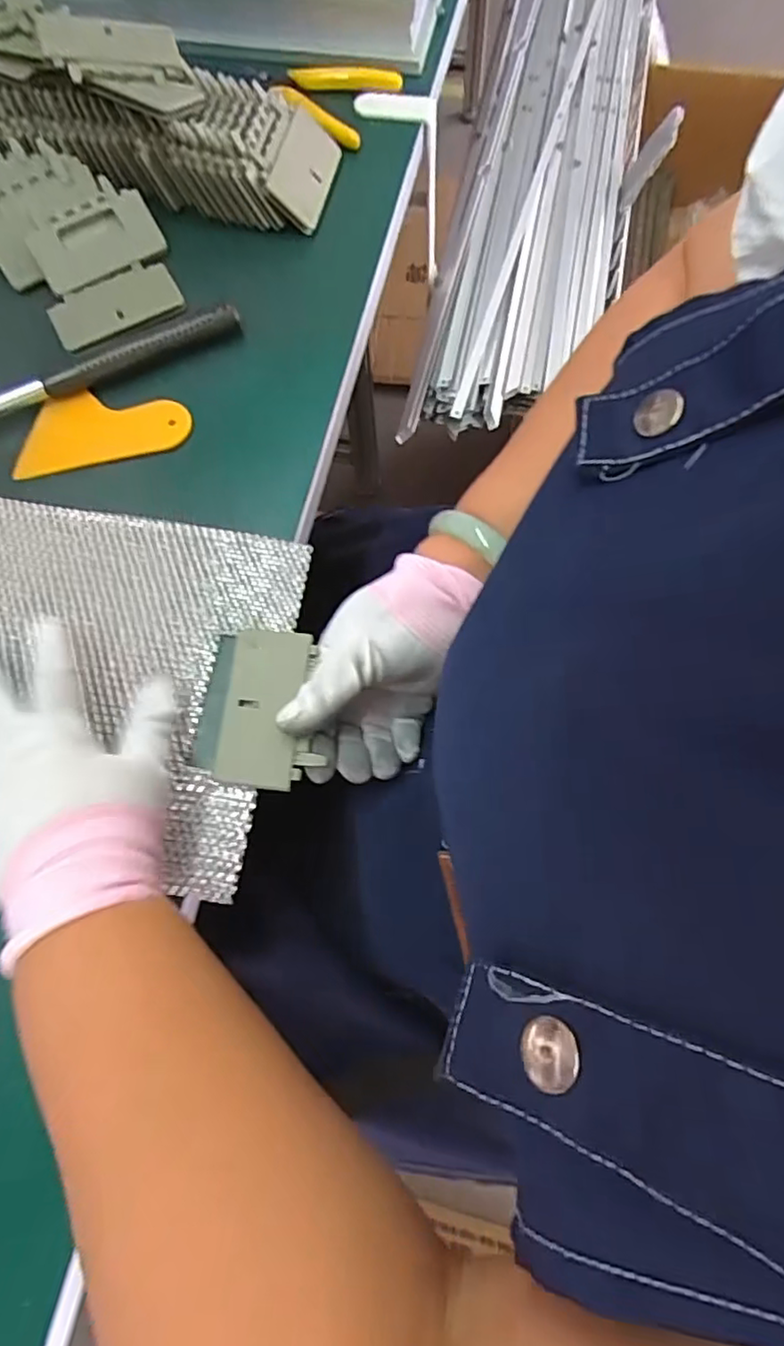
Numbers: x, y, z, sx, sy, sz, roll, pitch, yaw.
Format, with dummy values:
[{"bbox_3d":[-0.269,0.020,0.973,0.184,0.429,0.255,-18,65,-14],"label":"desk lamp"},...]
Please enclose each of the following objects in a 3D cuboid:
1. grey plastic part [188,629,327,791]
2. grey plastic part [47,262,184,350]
[{"bbox_3d":[-0.073,0.019,0.336,0.063,0.014,0.084,6,72,1],"label":"grey plastic part"},{"bbox_3d":[-0.190,-0.253,0.422,0.085,0.005,0.050,-27,73,-7],"label":"grey plastic part"}]

